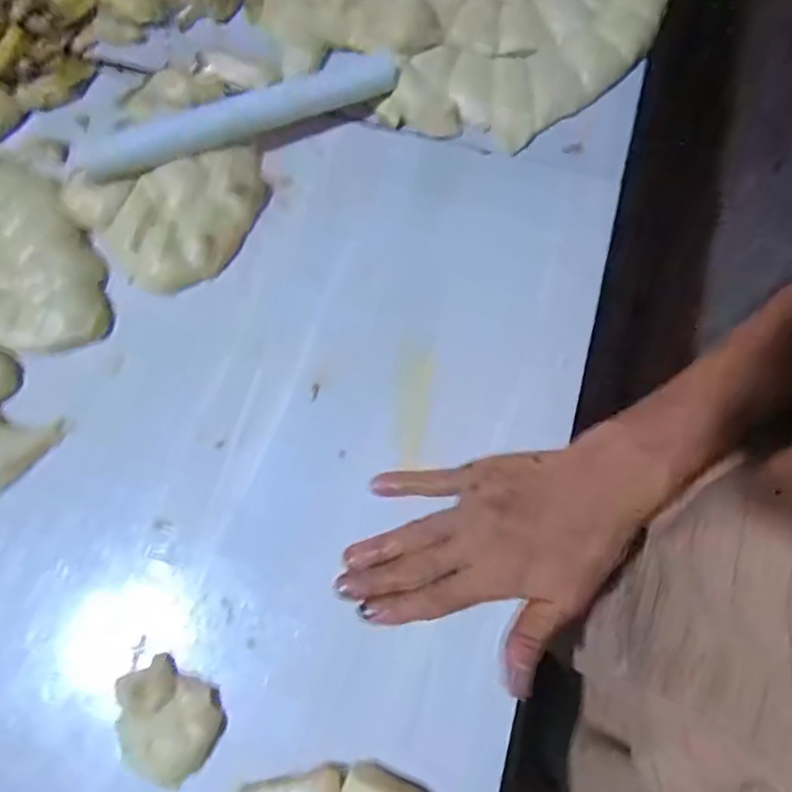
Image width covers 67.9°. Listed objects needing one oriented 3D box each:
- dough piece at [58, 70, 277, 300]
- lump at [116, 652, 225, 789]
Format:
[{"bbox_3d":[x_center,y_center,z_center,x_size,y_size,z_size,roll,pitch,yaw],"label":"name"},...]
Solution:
[{"bbox_3d":[-0.157,-0.160,0.424,0.122,0.022,0.174,14,76,2],"label":"dough piece"},{"bbox_3d":[-0.128,0.177,0.320,0.060,0.019,0.049,31,77,6],"label":"lump"}]

